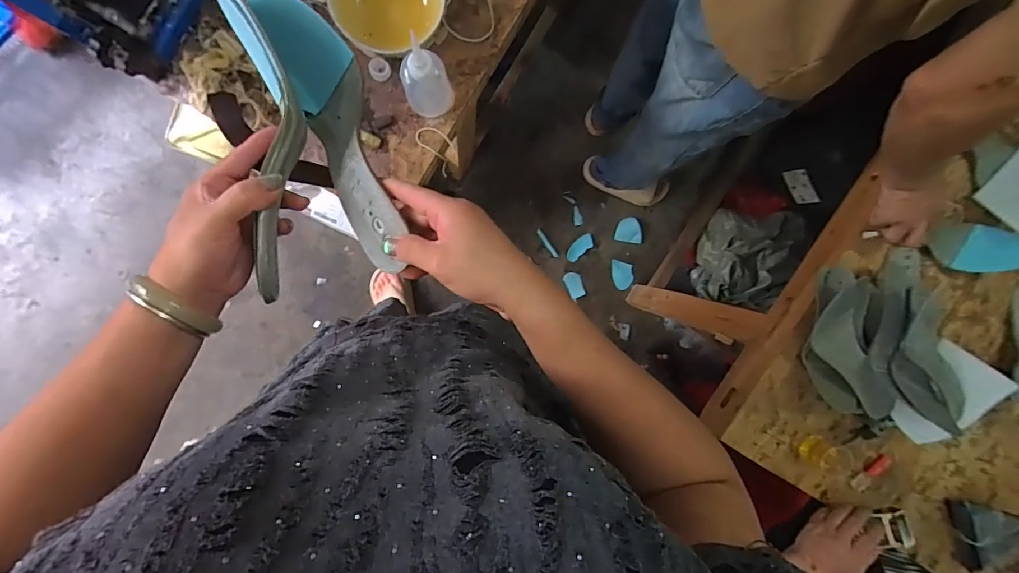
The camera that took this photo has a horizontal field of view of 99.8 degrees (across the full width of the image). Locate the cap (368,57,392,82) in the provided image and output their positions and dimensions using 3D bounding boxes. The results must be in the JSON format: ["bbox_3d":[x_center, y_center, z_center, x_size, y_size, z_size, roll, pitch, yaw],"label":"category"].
[{"bbox_3d":[-0.184,-0.307,0.610,0.029,0.014,0.027,-1,96,-7],"label":"cap"}]

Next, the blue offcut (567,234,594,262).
[{"bbox_3d":[0.226,-0.124,1.375,0.104,0.012,0.049,-41,99,-1],"label":"blue offcut"}]

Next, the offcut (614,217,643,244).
[{"bbox_3d":[0.391,-0.181,1.397,0.088,0.008,0.084,7,104,8],"label":"offcut"}]

